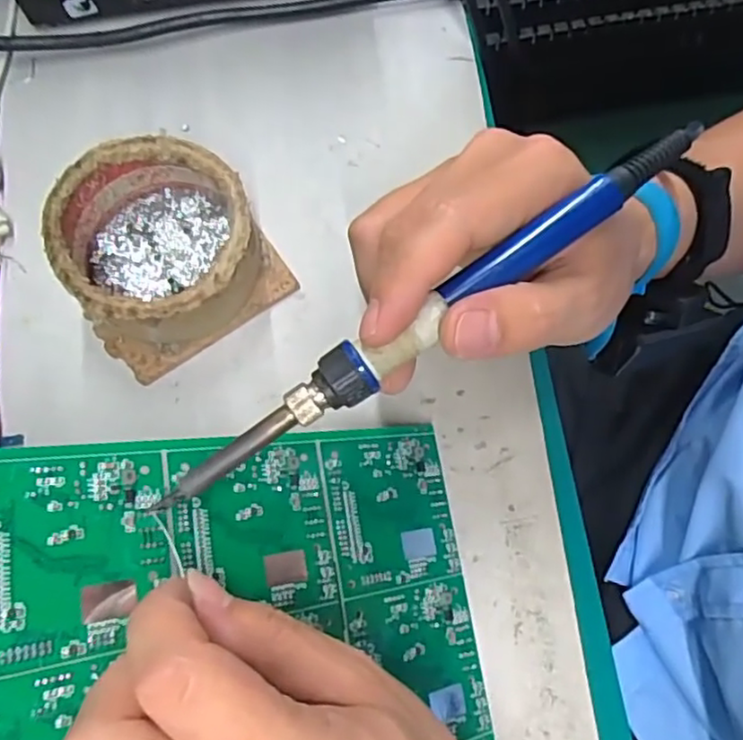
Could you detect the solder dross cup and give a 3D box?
[{"bbox_3d":[-0.094,-0.054,0.287,0.082,0.043,0.086,0,75,-1],"label":"solder dross cup"}]

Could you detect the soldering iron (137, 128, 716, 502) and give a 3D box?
[{"bbox_3d":[0.018,-0.016,0.208,0.209,0.013,0.017,-35,78,1],"label":"soldering iron"}]

